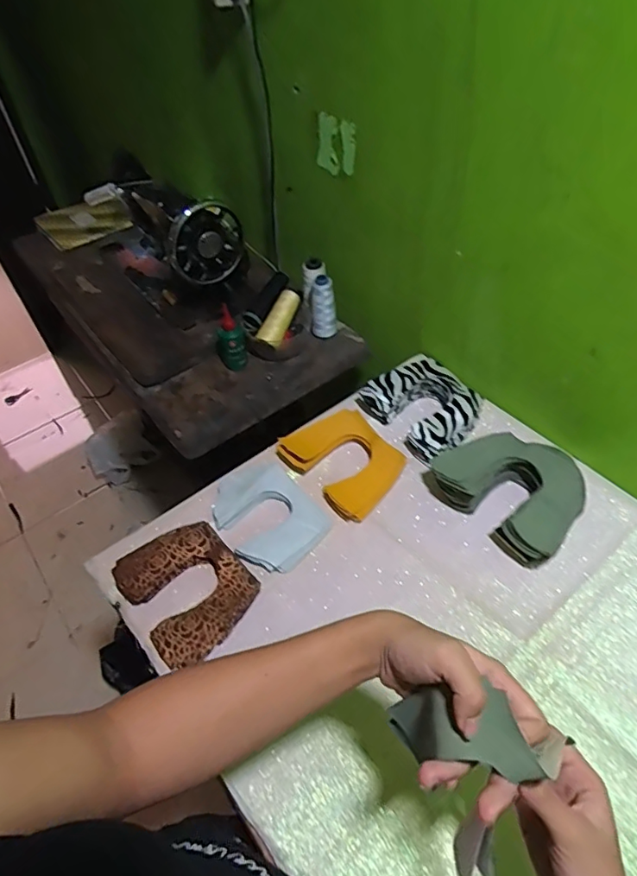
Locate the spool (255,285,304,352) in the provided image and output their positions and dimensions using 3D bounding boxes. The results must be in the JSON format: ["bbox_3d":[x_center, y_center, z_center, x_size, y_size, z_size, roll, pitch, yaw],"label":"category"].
[{"bbox_3d":[-0.065,-0.209,0.914,0.034,0.038,0.123,19,65,18],"label":"spool"}]

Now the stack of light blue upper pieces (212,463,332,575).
[{"bbox_3d":[-0.070,0.098,0.699,0.116,0.021,0.159,-35,56,-24],"label":"stack of light blue upper pieces"}]

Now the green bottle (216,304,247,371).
[{"bbox_3d":[-0.150,-0.168,0.886,0.051,0.101,0.042,-8,49,-4],"label":"green bottle"}]

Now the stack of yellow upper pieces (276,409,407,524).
[{"bbox_3d":[0.035,0.027,0.749,0.127,0.027,0.162,-36,57,-25],"label":"stack of yellow upper pieces"}]

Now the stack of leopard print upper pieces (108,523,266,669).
[{"bbox_3d":[-0.159,0.178,0.640,0.130,0.021,0.165,-36,57,-25],"label":"stack of leopard print upper pieces"}]

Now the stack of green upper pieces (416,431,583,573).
[{"bbox_3d":[0.255,0.054,0.695,0.174,0.063,0.186,-38,57,-26],"label":"stack of green upper pieces"}]

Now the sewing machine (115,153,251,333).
[{"bbox_3d":[-0.281,-0.383,0.995,0.167,0.211,0.336,-30,54,-21],"label":"sewing machine"}]

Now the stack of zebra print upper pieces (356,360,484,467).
[{"bbox_3d":[0.162,-0.045,0.794,0.136,0.049,0.162,-31,55,-22],"label":"stack of zebra print upper pieces"}]

